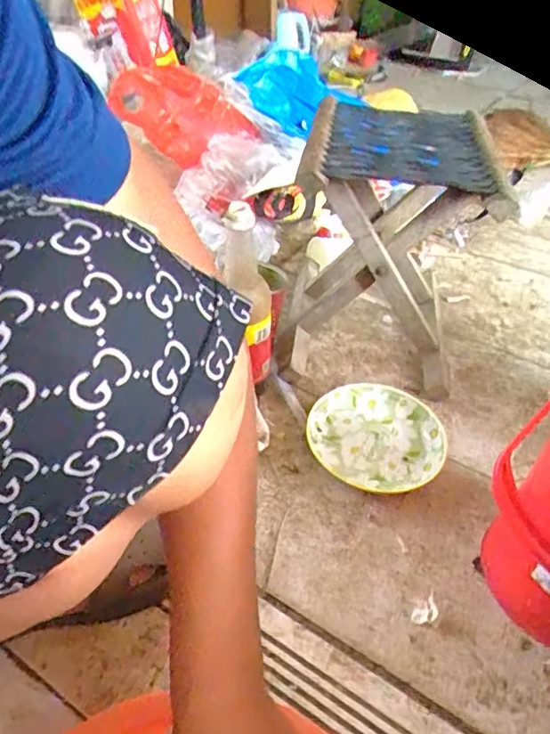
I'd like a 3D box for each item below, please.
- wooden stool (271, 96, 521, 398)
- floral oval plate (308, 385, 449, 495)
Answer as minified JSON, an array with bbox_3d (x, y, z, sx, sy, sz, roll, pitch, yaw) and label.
[{"bbox_3d":[0.147,-0.188,0.753,0.249,0.319,0.271,8,41,7],"label":"wooden stool"},{"bbox_3d":[0.129,0.094,0.688,0.168,0.030,0.159,-7,45,-8],"label":"floral oval plate"}]

